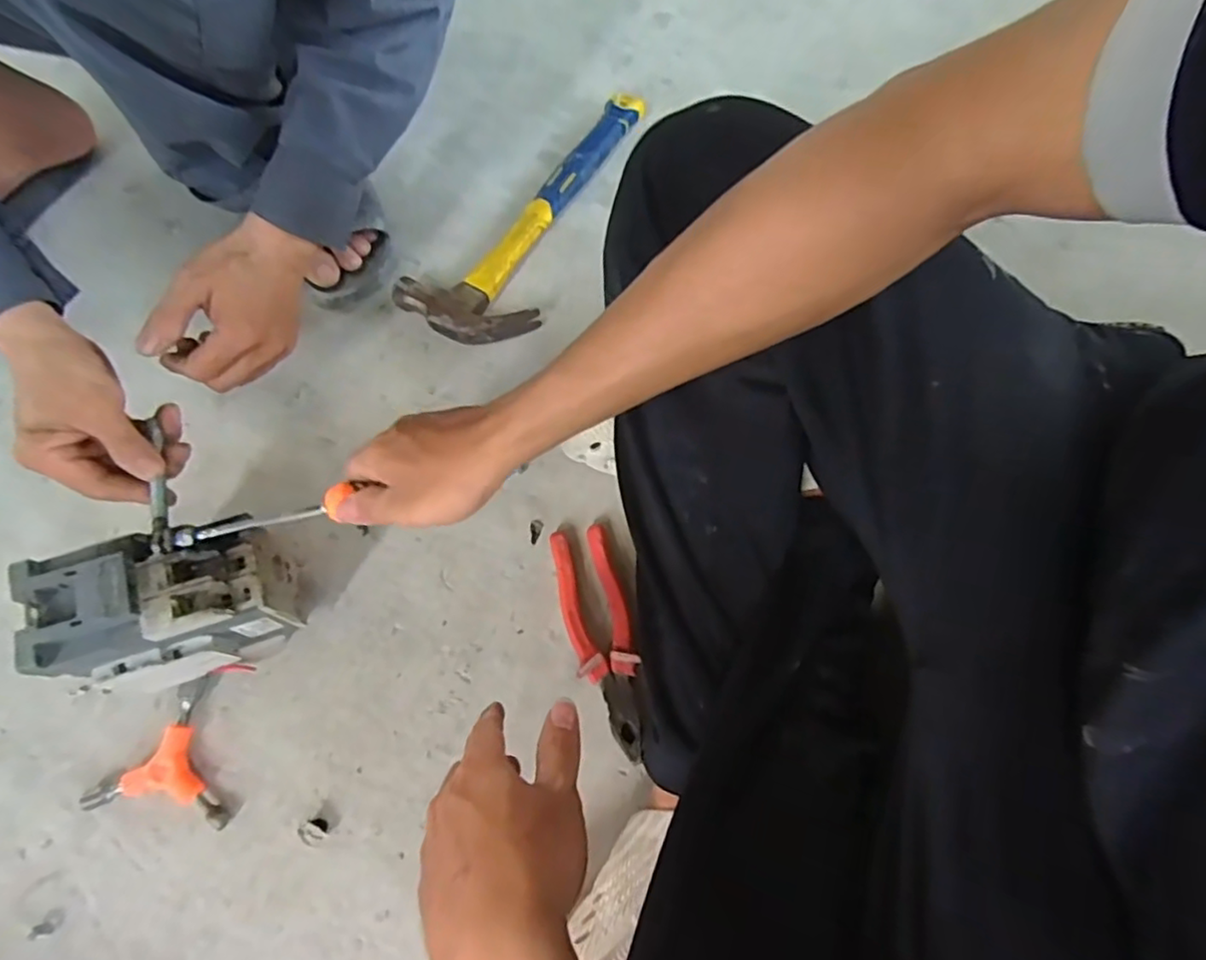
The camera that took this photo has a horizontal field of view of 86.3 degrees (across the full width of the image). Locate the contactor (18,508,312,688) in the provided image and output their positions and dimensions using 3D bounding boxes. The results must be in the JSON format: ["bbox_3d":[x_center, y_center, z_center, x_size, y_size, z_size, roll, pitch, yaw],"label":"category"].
[{"bbox_3d":[-0.290,0.087,0.459,0.131,0.141,0.095,-14,71,-4],"label":"contactor"}]

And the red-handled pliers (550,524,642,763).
[{"bbox_3d":[-0.002,0.126,0.513,0.050,0.022,0.179,-14,72,-5],"label":"red-handled pliers"}]

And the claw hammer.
[{"bbox_3d":[-0.058,-0.268,0.641,0.120,0.028,0.328,31,74,9],"label":"claw hammer"}]

